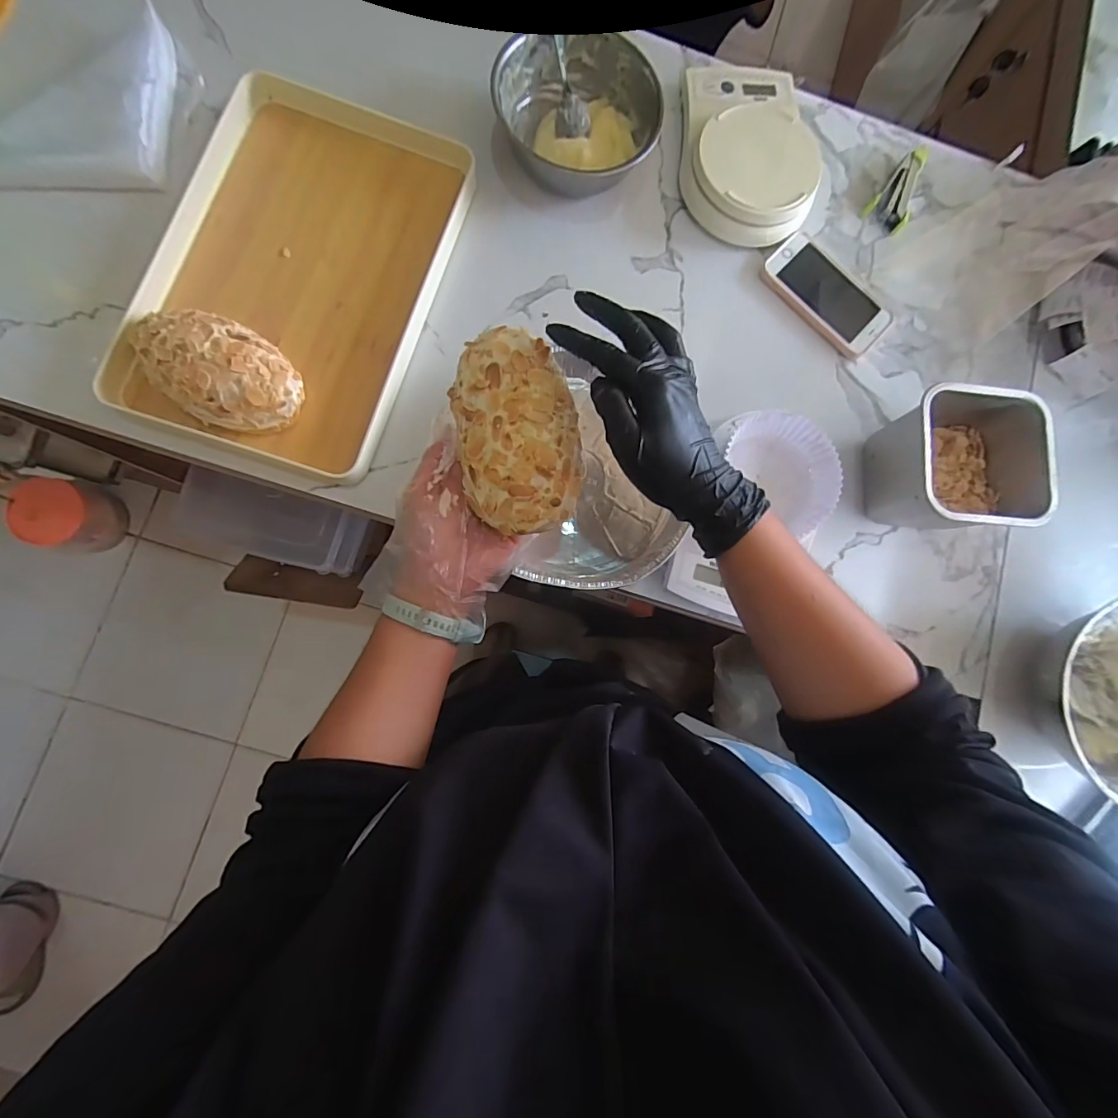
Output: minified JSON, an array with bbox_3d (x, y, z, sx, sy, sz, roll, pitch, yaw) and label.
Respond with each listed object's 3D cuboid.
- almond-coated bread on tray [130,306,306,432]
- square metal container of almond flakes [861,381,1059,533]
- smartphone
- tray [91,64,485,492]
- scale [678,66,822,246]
[{"bbox_3d":[-0.294,-0.164,0.412,0.139,0.050,0.089,34,82,-1],"label":"almond-coated bread on tray"},{"bbox_3d":[0.355,-0.090,0.443,0.116,0.093,0.131,1,84,-5],"label":"square metal container of almond flakes"},{"bbox_3d":[0.278,-0.275,0.497,0.136,0.009,0.074,44,82,1],"label":"smartphone"},{"bbox_3d":[-0.235,-0.266,0.442,0.232,0.024,0.354,18,82,-3],"label":"tray"},{"bbox_3d":[0.198,-0.428,0.493,0.143,0.041,0.199,0,84,-5],"label":"scale"}]

